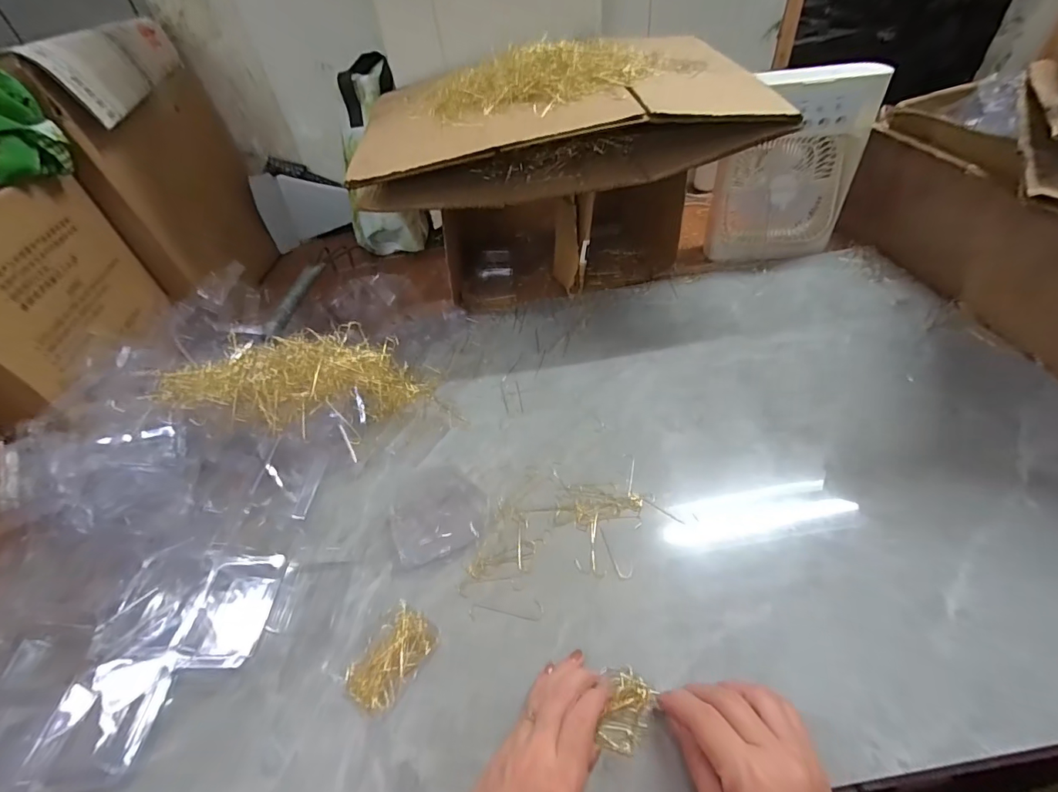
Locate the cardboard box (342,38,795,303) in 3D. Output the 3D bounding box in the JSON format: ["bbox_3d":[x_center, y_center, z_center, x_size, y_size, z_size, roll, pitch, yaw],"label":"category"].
[{"bbox_3d":[0.041,-0.315,0.666,0.477,0.296,0.325,-8,45,1],"label":"cardboard box"}]

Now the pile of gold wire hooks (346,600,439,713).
[{"bbox_3d":[-0.112,0.210,0.364,0.045,0.010,0.071,24,54,28],"label":"pile of gold wire hooks"}]

